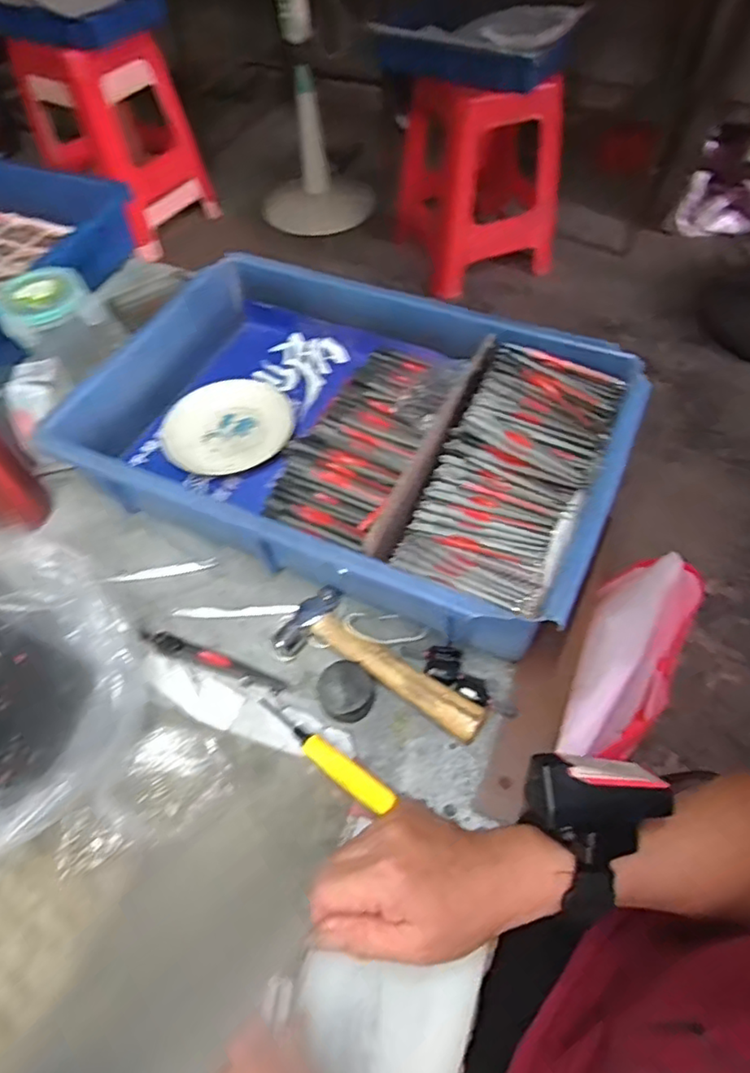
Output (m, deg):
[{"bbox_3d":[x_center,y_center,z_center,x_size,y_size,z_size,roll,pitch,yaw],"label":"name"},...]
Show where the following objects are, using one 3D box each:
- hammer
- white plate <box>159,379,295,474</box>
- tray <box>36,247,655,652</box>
[{"bbox_3d":[-0.002,0.095,0.433,0.156,0.017,0.063,37,65,25],"label":"hammer"},{"bbox_3d":[-0.139,-0.108,0.585,0.124,0.013,0.109,11,57,10],"label":"white plate"},{"bbox_3d":[-0.032,-0.096,0.545,0.458,0.109,0.290,23,61,15],"label":"tray"}]

